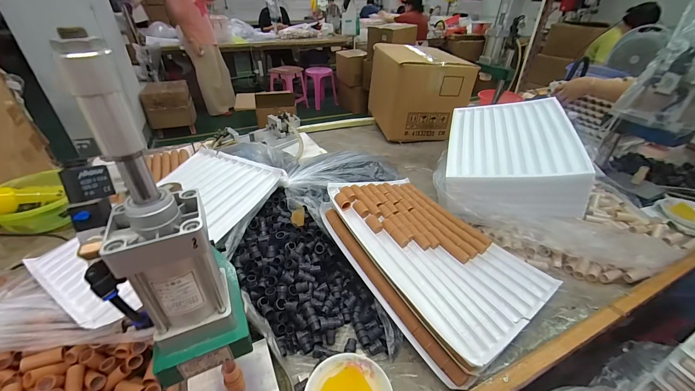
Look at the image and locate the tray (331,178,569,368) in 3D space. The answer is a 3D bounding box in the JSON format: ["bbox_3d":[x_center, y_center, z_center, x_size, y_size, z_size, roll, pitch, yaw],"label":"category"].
[{"bbox_3d":[0.188,0.096,0.633,0.325,0.043,0.436,-11,46,-36],"label":"tray"}]

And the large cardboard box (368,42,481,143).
[{"bbox_3d":[0.300,-0.459,1.325,0.314,0.334,0.409,-6,35,-10],"label":"large cardboard box"}]

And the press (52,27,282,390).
[{"bbox_3d":[-0.174,0.112,0.310,0.125,0.471,0.134,-23,41,-30],"label":"press"}]

